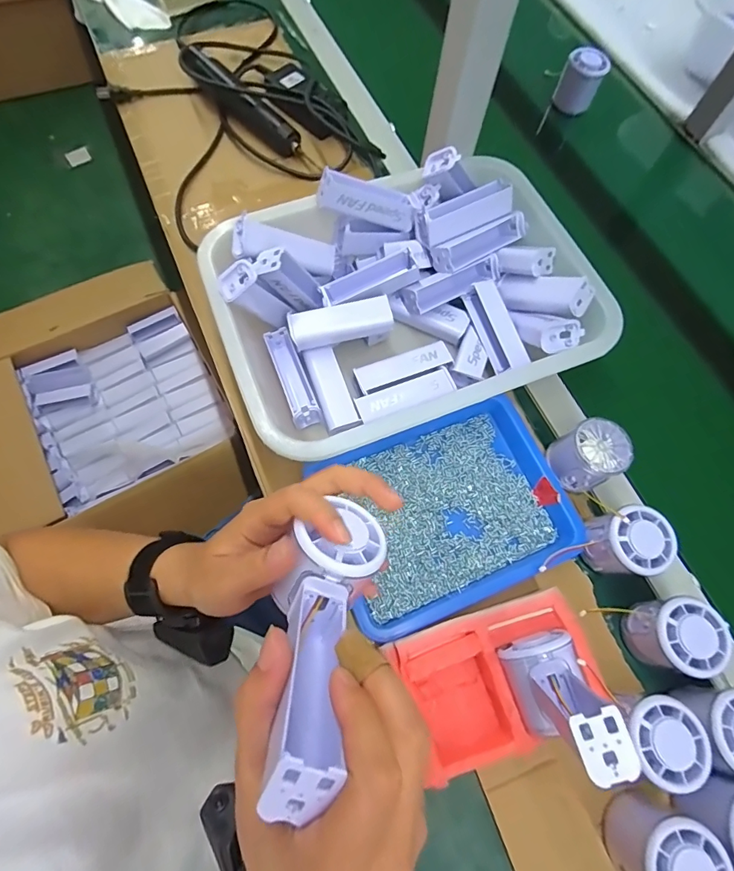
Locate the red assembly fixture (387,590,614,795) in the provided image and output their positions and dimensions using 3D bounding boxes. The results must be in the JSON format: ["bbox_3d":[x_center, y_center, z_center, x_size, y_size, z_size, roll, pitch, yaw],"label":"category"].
[{"bbox_3d":[0.101,0.191,0.360,0.150,0.046,0.098,-18,71,-10],"label":"red assembly fixture"}]

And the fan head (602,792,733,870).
[{"bbox_3d":[0.208,0.291,0.317,0.055,0.061,0.056,1,69,-3],"label":"fan head"}]

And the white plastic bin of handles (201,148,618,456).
[{"bbox_3d":[0.044,-0.130,0.466,0.358,0.112,0.261,-20,71,-11],"label":"white plastic bin of handles"}]

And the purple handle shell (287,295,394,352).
[{"bbox_3d":[-0.026,-0.112,0.451,0.099,0.018,0.035,-12,70,-8],"label":"purple handle shell"}]

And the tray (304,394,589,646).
[{"bbox_3d":[0.077,0.065,0.423,0.219,0.033,0.168,-20,72,-11],"label":"tray"}]

